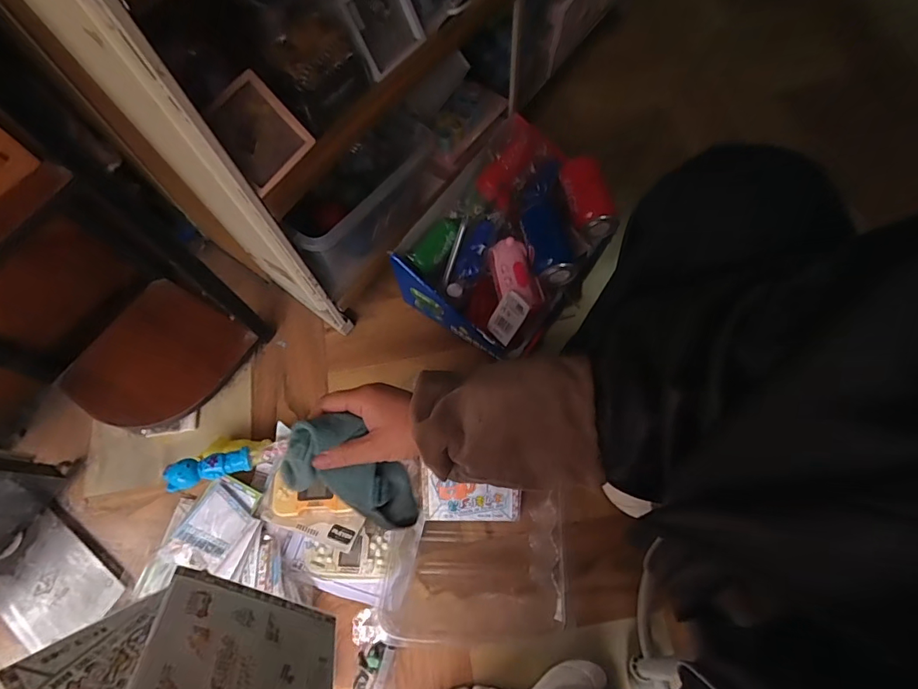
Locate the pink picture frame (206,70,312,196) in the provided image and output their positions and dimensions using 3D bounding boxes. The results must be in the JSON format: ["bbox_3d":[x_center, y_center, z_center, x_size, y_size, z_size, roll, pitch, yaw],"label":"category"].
[{"bbox_3d":[-0.208,-0.218,0.477,0.088,0.011,0.083,45,78,-28],"label":"pink picture frame"}]

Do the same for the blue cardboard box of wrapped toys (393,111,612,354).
[{"bbox_3d":[0.076,-0.171,0.733,0.249,0.166,0.321,36,74,16],"label":"blue cardboard box of wrapped toys"}]

